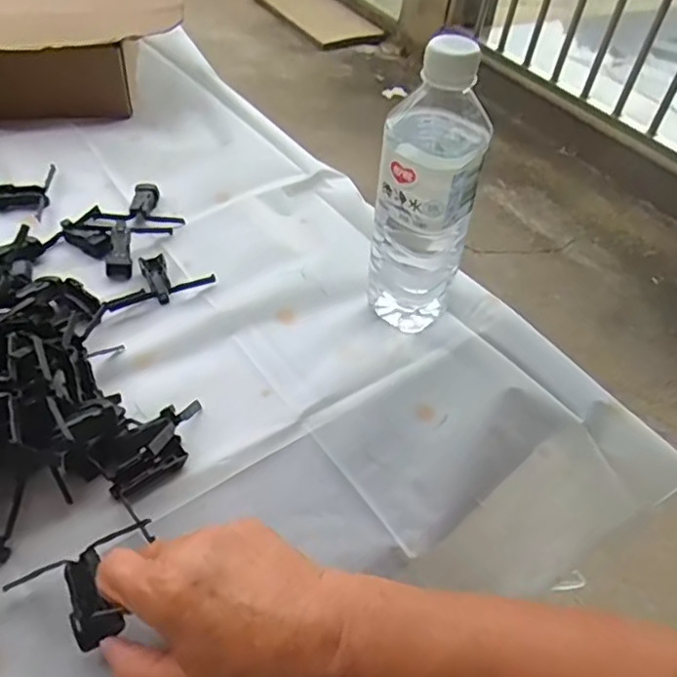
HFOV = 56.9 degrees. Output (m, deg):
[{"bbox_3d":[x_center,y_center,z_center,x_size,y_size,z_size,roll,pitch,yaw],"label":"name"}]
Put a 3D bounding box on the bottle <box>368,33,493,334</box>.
[{"bbox_3d":[0.061,-0.096,0.436,0.067,0.203,0.059,12,47,6],"label":"bottle"}]

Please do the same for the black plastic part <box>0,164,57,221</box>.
[{"bbox_3d":[-0.290,-0.134,0.571,0.050,0.011,0.069,-3,46,-8],"label":"black plastic part"}]

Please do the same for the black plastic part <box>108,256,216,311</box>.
[{"bbox_3d":[-0.146,-0.049,0.505,0.082,0.010,0.045,-14,49,-18],"label":"black plastic part"}]

